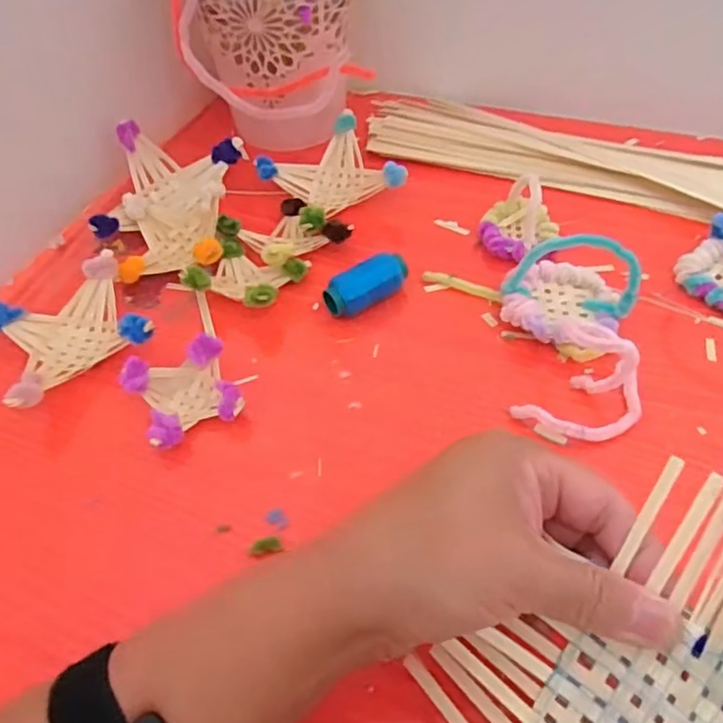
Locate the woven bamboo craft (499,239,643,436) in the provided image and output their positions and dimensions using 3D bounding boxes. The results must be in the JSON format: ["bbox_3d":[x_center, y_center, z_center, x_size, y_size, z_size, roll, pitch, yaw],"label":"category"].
[{"bbox_3d":[0.120,-0.022,0.351,0.071,0.059,0.123,0,52,3],"label":"woven bamboo craft"}]

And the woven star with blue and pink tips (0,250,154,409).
[{"bbox_3d":[-0.172,-0.017,0.375,0.082,0.034,0.083,-27,56,-17],"label":"woven star with blue and pink tips"}]

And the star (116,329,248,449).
[{"bbox_3d":[-0.097,0.017,0.349,0.053,0.031,0.051,-24,55,-15],"label":"star"}]

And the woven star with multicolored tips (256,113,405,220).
[{"bbox_3d":[-0.024,-0.136,0.458,0.084,0.036,0.075,-22,54,-14],"label":"woven star with multicolored tips"}]

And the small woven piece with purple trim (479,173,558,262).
[{"bbox_3d":[0.104,-0.100,0.423,0.053,0.034,0.048,-34,58,-21],"label":"small woven piece with purple trim"}]

